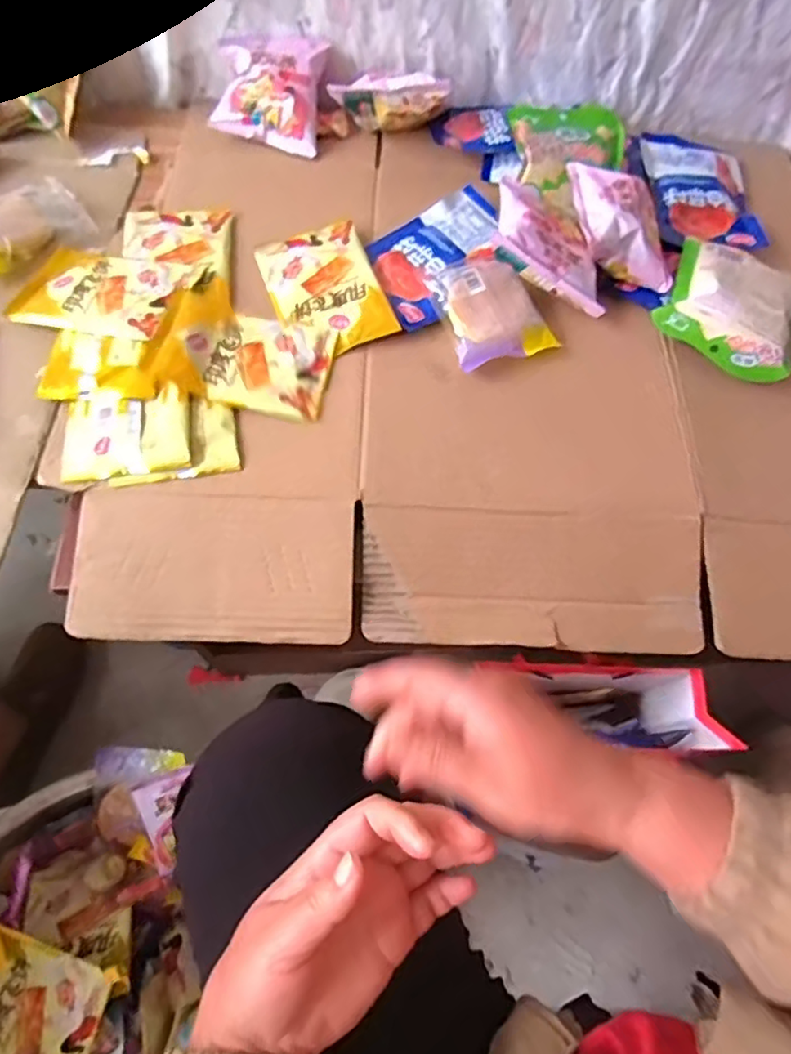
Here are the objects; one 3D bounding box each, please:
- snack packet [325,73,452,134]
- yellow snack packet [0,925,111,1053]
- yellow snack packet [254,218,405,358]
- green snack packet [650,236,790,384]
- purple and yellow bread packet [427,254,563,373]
[{"bbox_3d":[-0.006,-0.444,0.650,0.116,0.075,0.031,4,66,0],"label":"snack packet"},{"bbox_3d":[-0.344,0.441,0.562,0.148,0.021,0.104,18,64,7],"label":"yellow snack packet"},{"bbox_3d":[-0.068,-0.230,0.584,0.102,0.007,0.152,-18,68,-10],"label":"yellow snack packet"},{"bbox_3d":[0.319,-0.210,0.573,0.124,0.044,0.124,28,68,10],"label":"green snack packet"},{"bbox_3d":[0.086,-0.205,0.565,0.090,0.032,0.110,-18,68,-10],"label":"purple and yellow bread packet"}]

